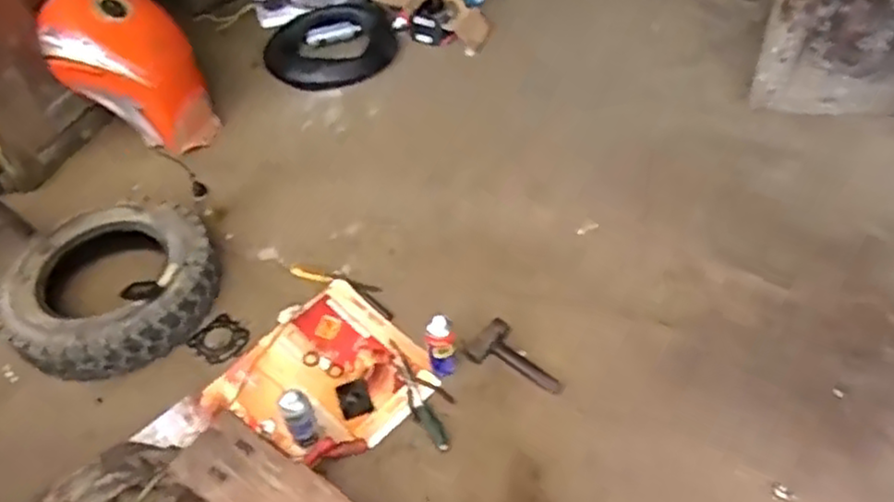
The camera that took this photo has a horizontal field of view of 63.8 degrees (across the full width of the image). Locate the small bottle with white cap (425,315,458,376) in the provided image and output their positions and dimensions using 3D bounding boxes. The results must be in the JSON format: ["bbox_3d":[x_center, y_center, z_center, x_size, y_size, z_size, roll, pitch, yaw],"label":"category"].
[{"bbox_3d":[-0.012,0.211,1.602,0.058,0.169,0.052,-11,48,-3],"label":"small bottle with white cap"}]

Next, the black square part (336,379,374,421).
[{"bbox_3d":[-0.210,0.336,1.633,0.073,0.011,0.089,-17,55,-11],"label":"black square part"}]

